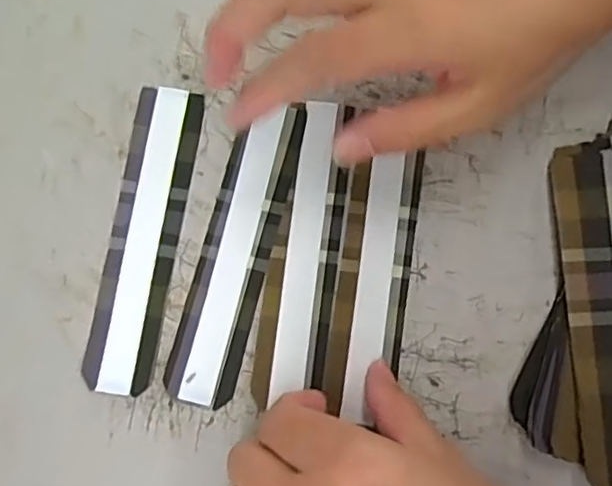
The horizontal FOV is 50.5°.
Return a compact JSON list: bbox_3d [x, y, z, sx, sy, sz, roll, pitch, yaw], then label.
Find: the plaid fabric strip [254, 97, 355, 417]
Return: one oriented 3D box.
[{"bbox_3d":[0.001,0.001,0.296,0.031,0.005,0.136,9,79,3],"label":"plaid fabric strip"}]

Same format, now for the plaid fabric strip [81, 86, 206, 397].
[{"bbox_3d":[-0.075,-0.004,0.301,0.031,0.004,0.141,9,81,0],"label":"plaid fabric strip"}]

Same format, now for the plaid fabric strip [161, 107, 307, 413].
[{"bbox_3d":[-0.032,0.003,0.296,0.031,0.004,0.137,14,80,4],"label":"plaid fabric strip"}]

